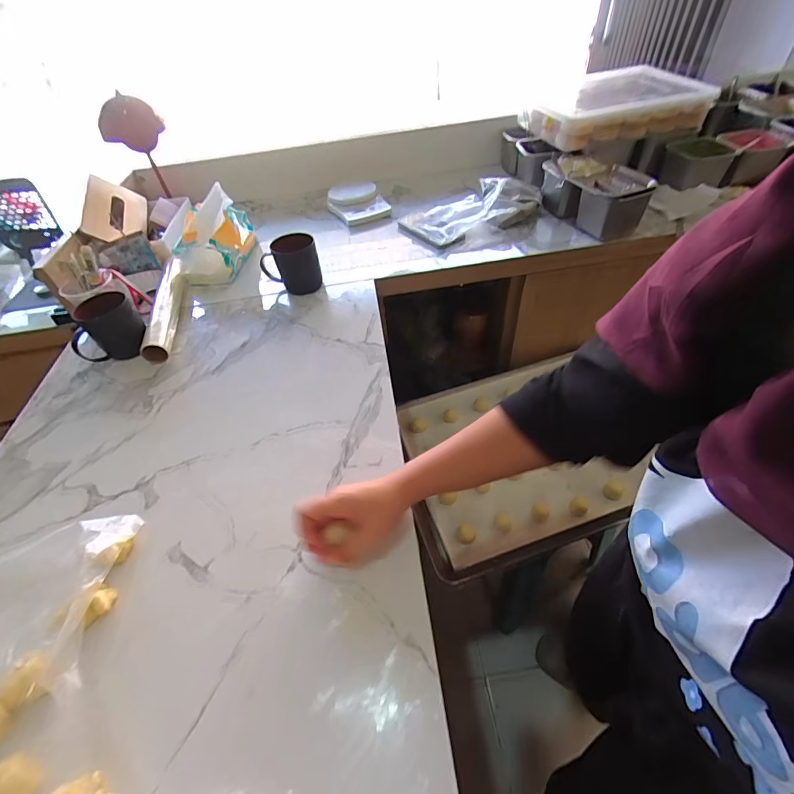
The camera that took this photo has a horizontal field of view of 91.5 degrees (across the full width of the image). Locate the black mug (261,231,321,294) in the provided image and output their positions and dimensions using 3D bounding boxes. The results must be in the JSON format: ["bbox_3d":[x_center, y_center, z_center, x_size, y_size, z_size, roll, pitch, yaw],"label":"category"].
[{"bbox_3d":[-0.211,-0.259,0.765,0.110,0.103,0.076,-17,49,-9],"label":"black mug"}]

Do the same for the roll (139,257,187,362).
[{"bbox_3d":[-0.454,-0.180,0.767,0.056,0.046,0.305,-13,49,-6],"label":"roll"}]

